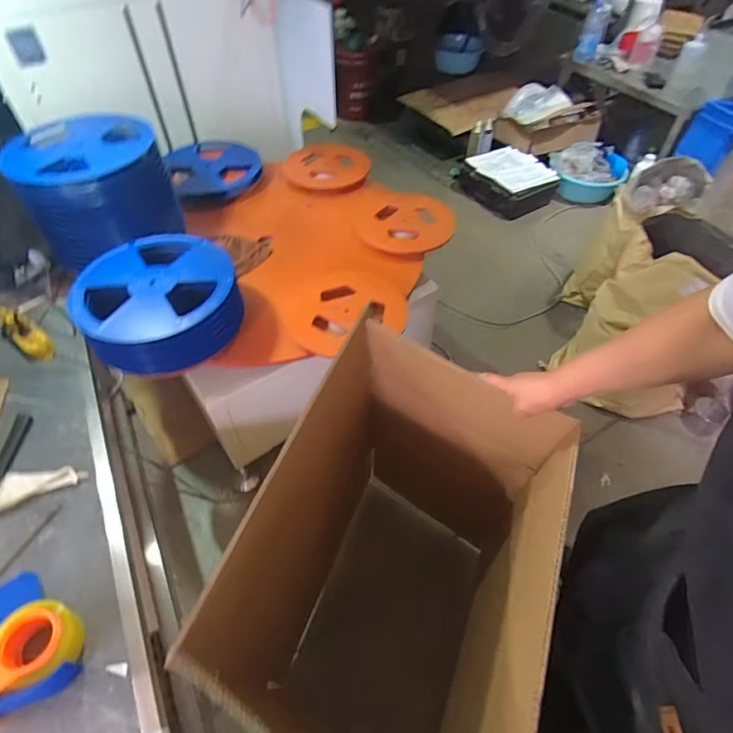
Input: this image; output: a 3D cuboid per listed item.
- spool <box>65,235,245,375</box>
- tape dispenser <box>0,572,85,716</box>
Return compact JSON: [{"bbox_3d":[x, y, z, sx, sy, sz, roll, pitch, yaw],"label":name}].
[{"bbox_3d":[-0.415,-0.137,0.942,0.305,0.102,0.293,-21,54,-17],"label":"spool"},{"bbox_3d":[-0.495,0.379,0.660,0.144,0.056,0.190,-19,54,-12],"label":"tape dispenser"}]

